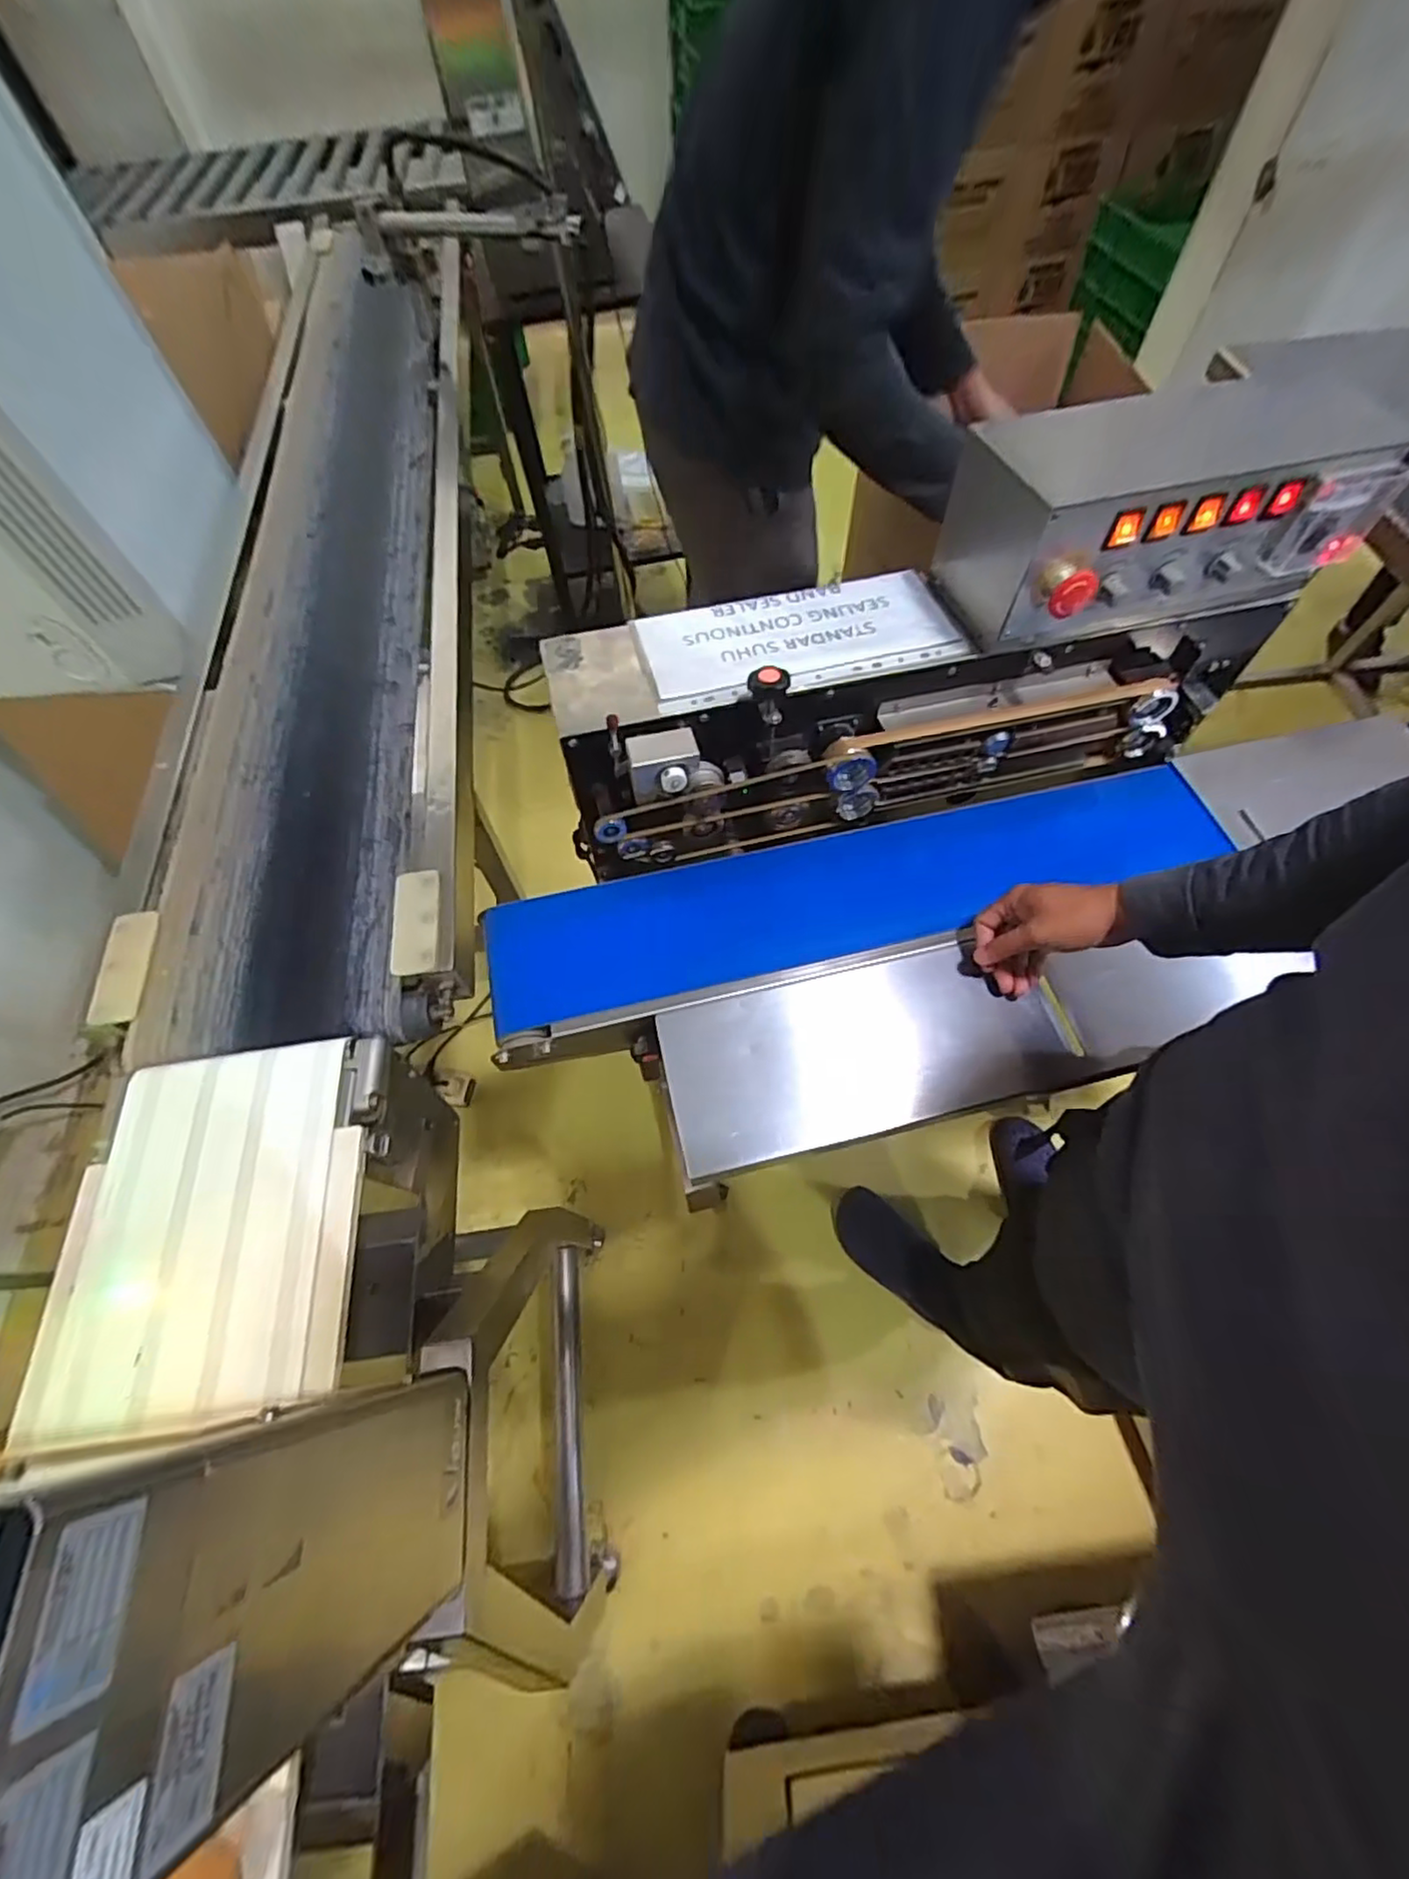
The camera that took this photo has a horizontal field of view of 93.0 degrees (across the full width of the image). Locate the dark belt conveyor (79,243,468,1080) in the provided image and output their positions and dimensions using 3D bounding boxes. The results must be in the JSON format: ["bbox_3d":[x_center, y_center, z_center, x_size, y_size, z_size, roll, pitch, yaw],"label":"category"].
[{"bbox_3d":[-0.635,-0.725,1.149,0.407,0.080,1.911,-10,61,-3],"label":"dark belt conveyor"}]

